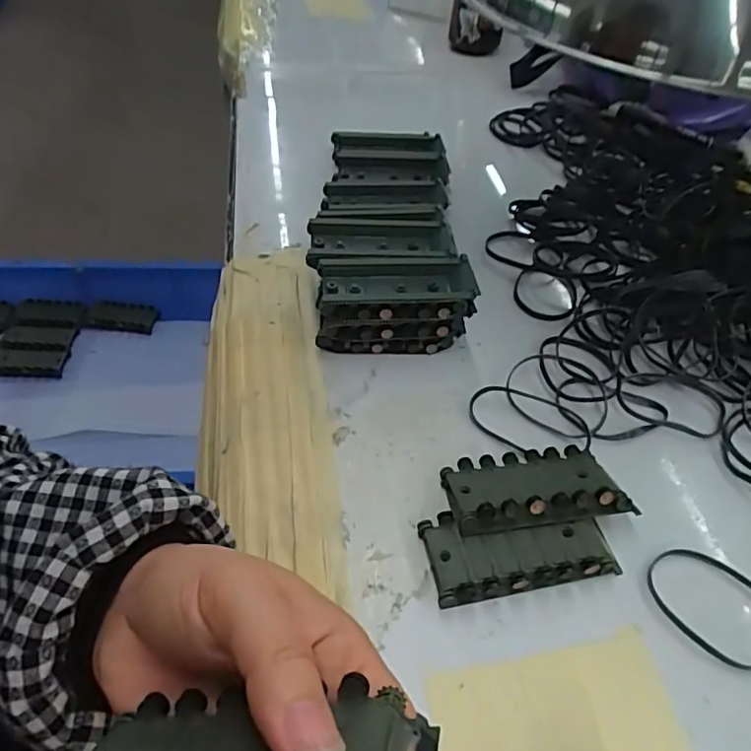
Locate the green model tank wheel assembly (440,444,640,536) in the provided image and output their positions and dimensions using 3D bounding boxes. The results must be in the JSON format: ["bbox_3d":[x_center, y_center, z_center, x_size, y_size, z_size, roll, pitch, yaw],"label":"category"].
[{"bbox_3d":[0.085,0.061,0.313,0.090,0.021,0.045,-7,30,-8],"label":"green model tank wheel assembly"}]

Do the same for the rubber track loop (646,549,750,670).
[{"bbox_3d":[0.171,0.112,0.286,0.069,0.004,0.049,37,54,25],"label":"rubber track loop"}]

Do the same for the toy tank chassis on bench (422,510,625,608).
[{"bbox_3d":[0.073,0.087,0.295,0.093,0.017,0.042,-6,48,-12],"label":"toy tank chassis on bench"}]

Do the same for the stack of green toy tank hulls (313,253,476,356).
[{"bbox_3d":[0.012,-0.047,0.388,0.098,0.050,0.047,-1,47,-7],"label":"stack of green toy tank hulls"}]

